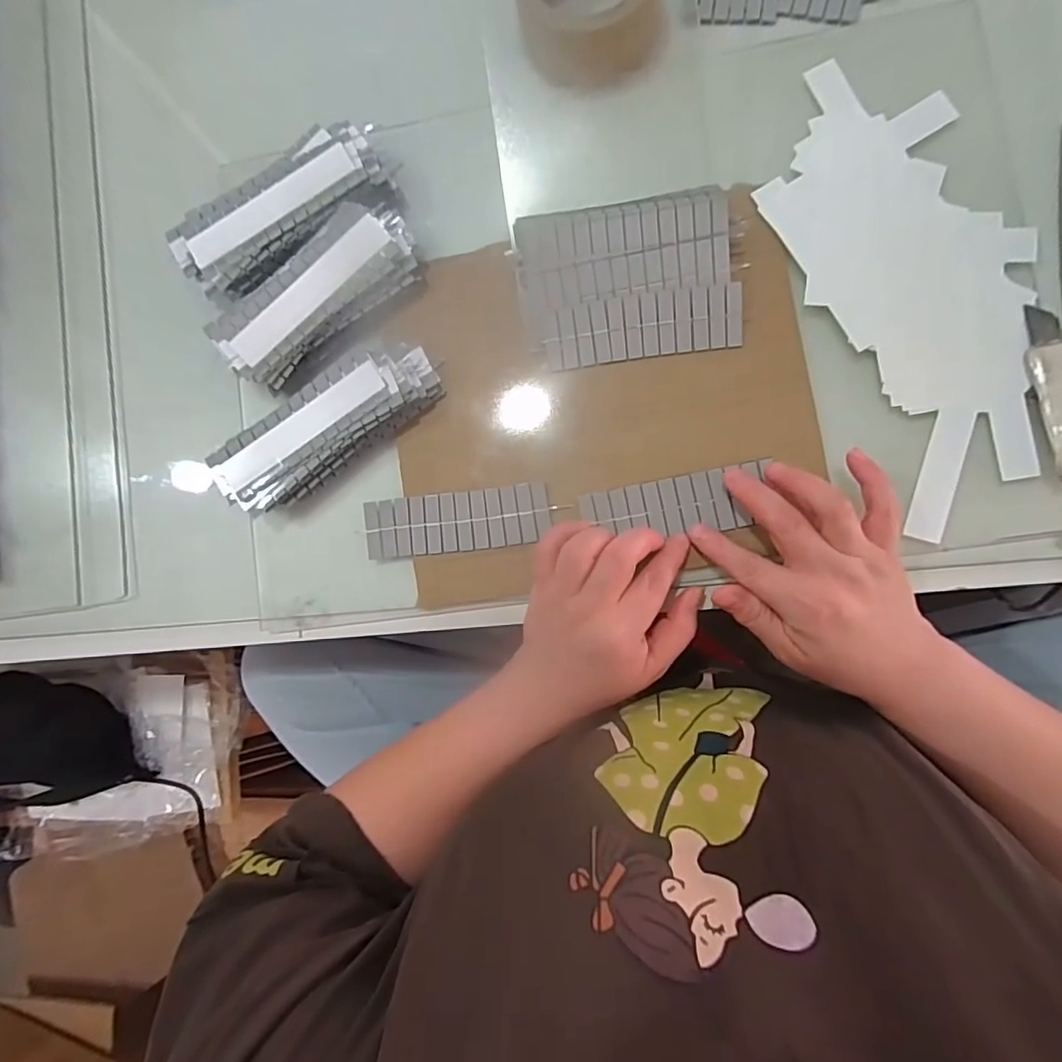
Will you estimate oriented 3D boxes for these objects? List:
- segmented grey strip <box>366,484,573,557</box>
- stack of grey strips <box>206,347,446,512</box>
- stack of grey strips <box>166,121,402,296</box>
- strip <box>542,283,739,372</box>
[{"bbox_3d":[-0.049,-0.006,0.383,0.126,0.004,0.040,-6,86,6],"label":"segmented grey strip"},{"bbox_3d":[-0.139,-0.071,0.386,0.160,0.024,0.054,-34,83,3],"label":"stack of grey strips"},{"bbox_3d":[-0.171,-0.220,0.399,0.154,0.039,0.059,-31,83,4],"label":"stack of grey strips"},{"bbox_3d":[0.072,-0.132,0.369,0.124,0.004,0.039,-6,104,6],"label":"strip"}]

